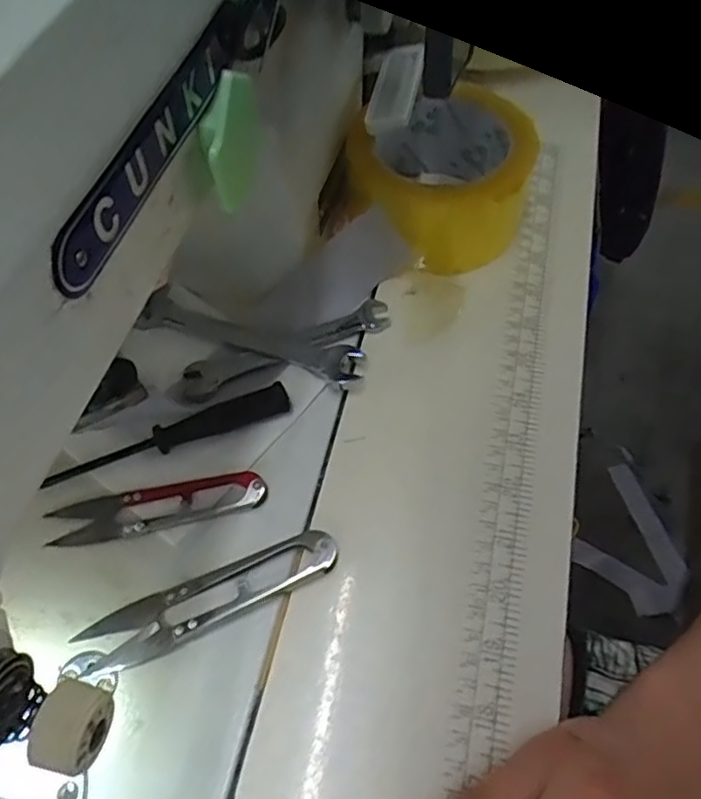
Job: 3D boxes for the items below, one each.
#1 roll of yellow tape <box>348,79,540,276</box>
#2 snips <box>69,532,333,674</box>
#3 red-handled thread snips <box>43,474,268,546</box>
[{"bbox_3d":[0.058,-0.139,0.399,0.106,0.062,0.119,12,59,8],"label":"roll of yellow tape"},{"bbox_3d":[-0.061,0.088,0.284,0.115,0.013,0.024,-20,60,-11],"label":"snips"},{"bbox_3d":[-0.091,0.052,0.308,0.101,0.009,0.020,-9,58,-5],"label":"red-handled thread snips"}]

